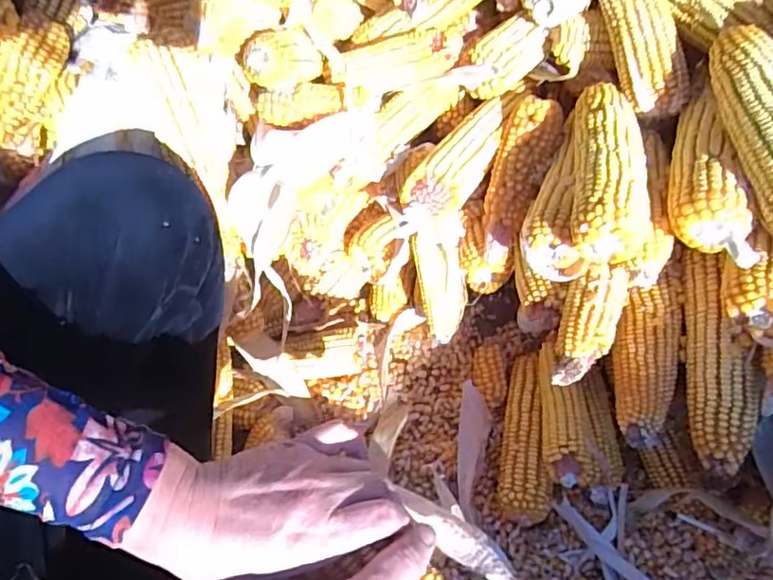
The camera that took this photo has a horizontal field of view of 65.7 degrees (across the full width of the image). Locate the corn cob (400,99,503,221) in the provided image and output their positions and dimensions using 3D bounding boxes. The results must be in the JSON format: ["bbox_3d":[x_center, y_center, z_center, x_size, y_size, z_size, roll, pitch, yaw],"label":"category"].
[{"bbox_3d":[0.073,-0.127,0.589,0.051,0.038,0.157,29,63,20],"label":"corn cob"}]

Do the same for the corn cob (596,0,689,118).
[{"bbox_3d":[0.213,-0.240,0.515,0.039,0.044,0.184,-22,93,-11],"label":"corn cob"}]

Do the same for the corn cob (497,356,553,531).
[{"bbox_3d":[0.146,0.149,0.622,0.050,0.051,0.171,8,57,8],"label":"corn cob"}]

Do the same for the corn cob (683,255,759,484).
[{"bbox_3d":[0.277,0.055,0.500,0.047,0.043,0.190,2,69,5],"label":"corn cob"}]

